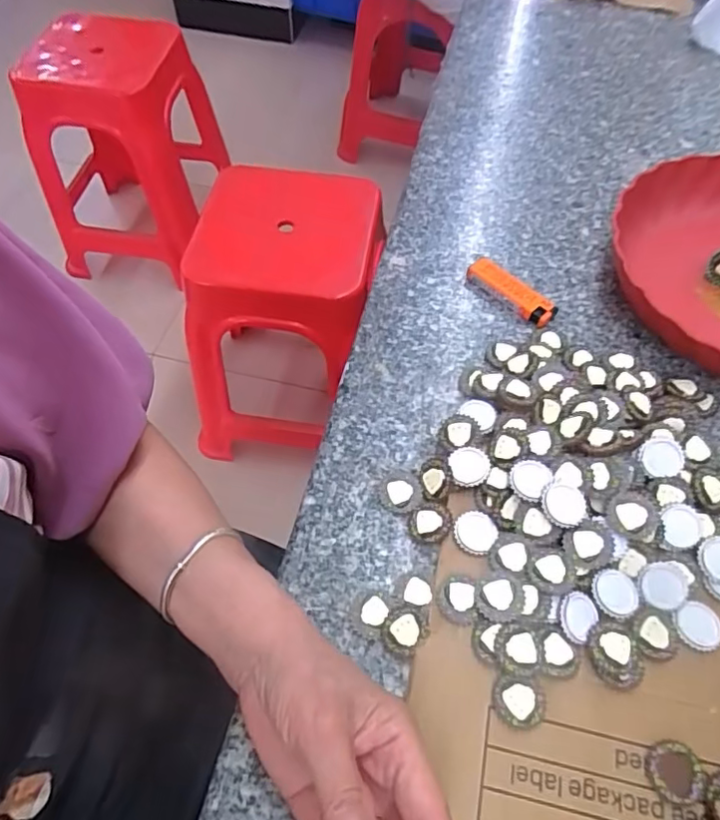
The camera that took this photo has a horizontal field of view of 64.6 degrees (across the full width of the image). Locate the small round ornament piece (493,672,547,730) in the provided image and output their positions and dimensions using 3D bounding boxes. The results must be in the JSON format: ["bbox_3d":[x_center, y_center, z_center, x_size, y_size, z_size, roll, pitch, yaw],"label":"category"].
[{"bbox_3d":[0.087,0.158,0.310,0.027,0.007,0.024,5,58,4],"label":"small round ornament piece"}]

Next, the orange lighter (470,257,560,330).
[{"bbox_3d":[0.125,-0.098,0.474,0.019,0.017,0.080,-37,64,-20],"label":"orange lighter"}]

